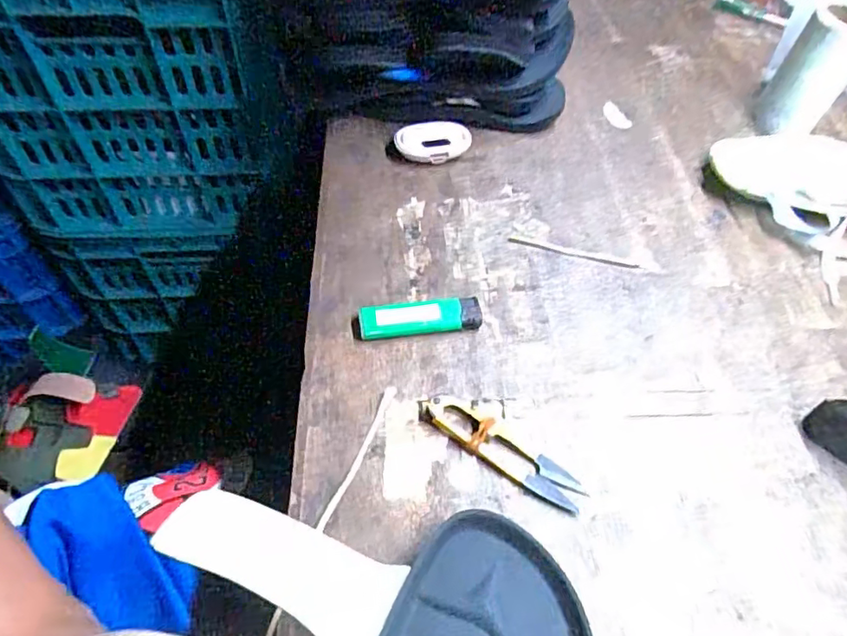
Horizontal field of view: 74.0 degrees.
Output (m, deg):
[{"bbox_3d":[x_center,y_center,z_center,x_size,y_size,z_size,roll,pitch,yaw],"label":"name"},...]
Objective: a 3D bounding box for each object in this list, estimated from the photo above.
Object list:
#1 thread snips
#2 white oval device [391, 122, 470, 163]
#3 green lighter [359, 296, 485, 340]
[{"bbox_3d":[0.045,0.075,0.326,0.103,0.011,0.023,29,60,16],"label":"thread snips"},{"bbox_3d":[0.008,-0.150,0.482,0.062,0.021,0.038,-2,56,-3],"label":"white oval device"},{"bbox_3d":[-0.002,0.000,0.376,0.081,0.014,0.021,-6,56,-6],"label":"green lighter"}]

